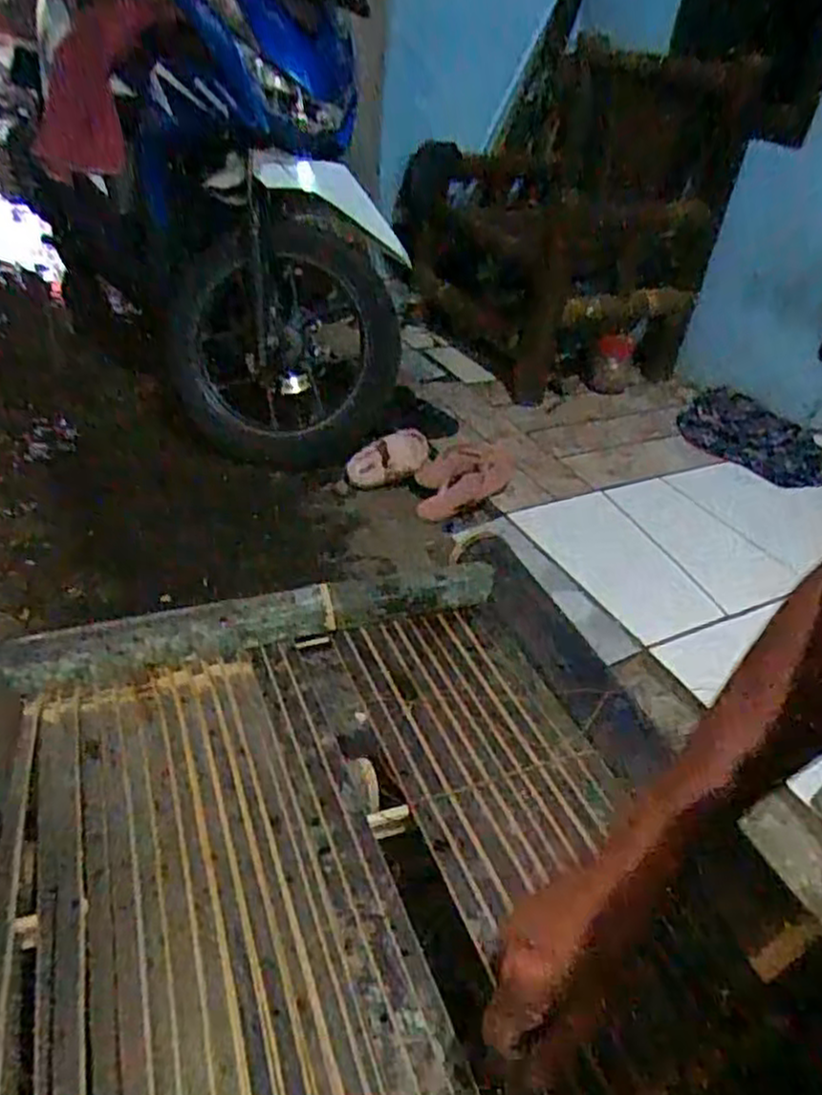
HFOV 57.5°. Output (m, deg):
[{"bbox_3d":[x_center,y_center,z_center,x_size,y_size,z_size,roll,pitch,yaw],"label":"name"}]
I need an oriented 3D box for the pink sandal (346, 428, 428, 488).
[{"bbox_3d":[-0.046,-0.190,1.589,0.167,0.081,0.062,-22,45,-33],"label":"pink sandal"}]

